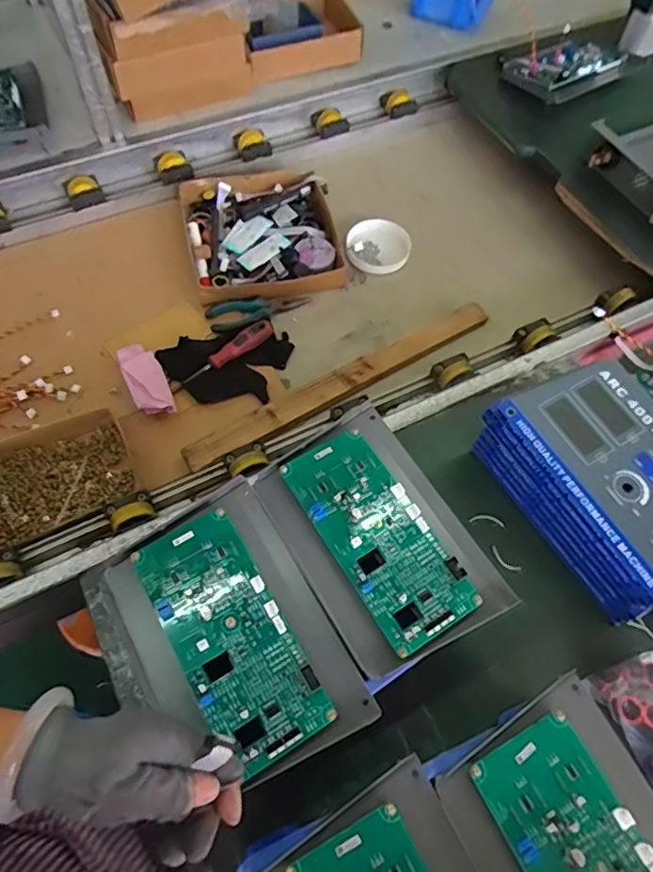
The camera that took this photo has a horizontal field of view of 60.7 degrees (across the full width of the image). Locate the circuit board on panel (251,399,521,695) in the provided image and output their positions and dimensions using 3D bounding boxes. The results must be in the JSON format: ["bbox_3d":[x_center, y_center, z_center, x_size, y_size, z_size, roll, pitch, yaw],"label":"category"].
[{"bbox_3d":[0.046,0.087,0.508,0.151,0.029,0.222,-28,68,-16],"label":"circuit board on panel"}]

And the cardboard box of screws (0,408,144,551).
[{"bbox_3d":[-0.325,0.053,0.666,0.177,0.030,0.133,-21,66,-13],"label":"cardboard box of screws"}]

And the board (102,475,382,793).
[{"bbox_3d":[-0.079,0.158,0.453,0.145,0.017,0.220,-28,68,-16],"label":"board"}]

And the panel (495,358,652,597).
[{"bbox_3d":[0.292,0.028,0.528,0.138,0.014,0.221,-27,67,-15],"label":"panel"}]

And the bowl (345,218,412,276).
[{"bbox_3d":[0.084,-0.307,0.885,0.102,0.033,0.100,12,63,4],"label":"bowl"}]

